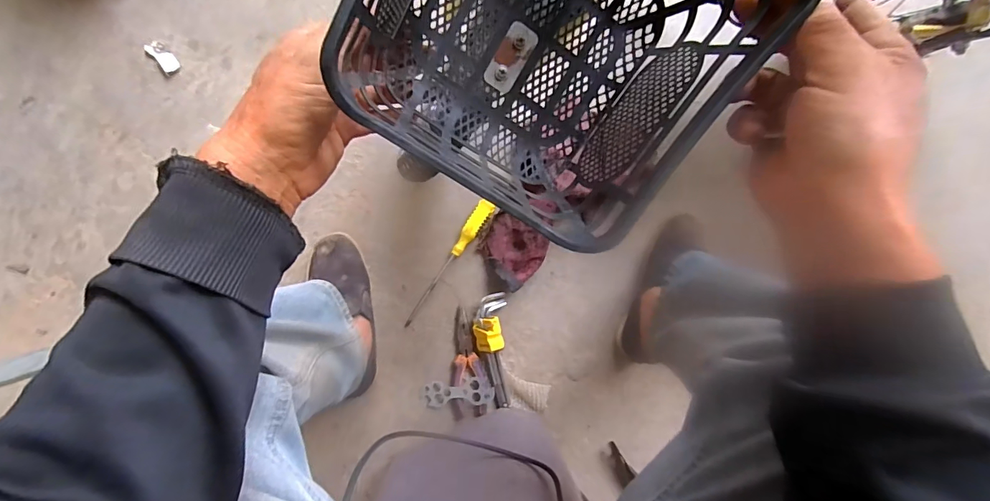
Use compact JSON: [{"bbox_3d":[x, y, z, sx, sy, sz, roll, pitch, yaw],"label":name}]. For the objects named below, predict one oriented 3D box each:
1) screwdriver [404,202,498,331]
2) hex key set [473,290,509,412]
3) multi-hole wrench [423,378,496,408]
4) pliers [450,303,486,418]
[{"bbox_3d":[-0.077,0.026,0.716,0.028,0.033,0.249,32,90,-3],"label":"screwdriver"},{"bbox_3d":[-0.006,0.170,0.719,0.057,0.047,0.198,-1,92,-2],"label":"hex key set"},{"bbox_3d":[-0.061,0.241,0.721,0.118,0.011,0.043,-6,94,8],"label":"multi-hole wrench"},{"bbox_3d":[-0.047,0.192,0.725,0.057,0.026,0.185,-2,92,-2],"label":"pliers"}]

